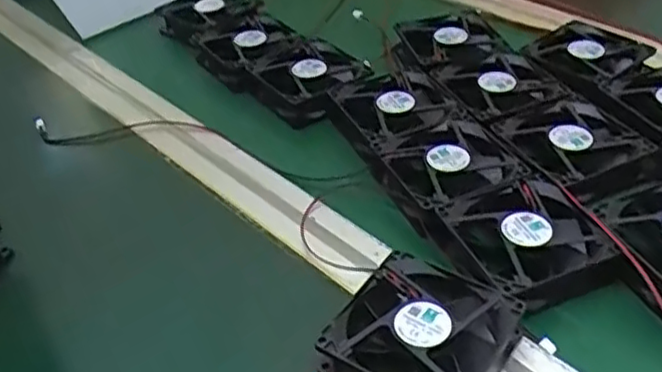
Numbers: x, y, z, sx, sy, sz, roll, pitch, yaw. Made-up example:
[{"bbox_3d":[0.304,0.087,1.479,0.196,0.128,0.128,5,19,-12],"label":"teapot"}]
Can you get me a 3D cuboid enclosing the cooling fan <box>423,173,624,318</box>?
[{"bbox_3d":[0.113,0.035,0.403,0.080,0.028,0.084,-13,39,-15],"label":"cooling fan"}]

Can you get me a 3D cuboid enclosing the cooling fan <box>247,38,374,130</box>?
[{"bbox_3d":[-0.024,-0.087,0.571,0.089,0.038,0.085,-23,43,-27],"label":"cooling fan"}]

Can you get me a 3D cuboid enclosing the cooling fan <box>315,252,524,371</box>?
[{"bbox_3d":[0.046,0.076,0.350,0.078,0.026,0.082,23,43,27],"label":"cooling fan"}]

